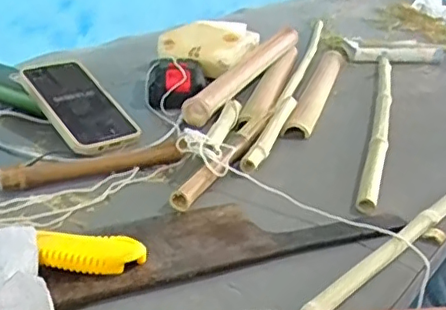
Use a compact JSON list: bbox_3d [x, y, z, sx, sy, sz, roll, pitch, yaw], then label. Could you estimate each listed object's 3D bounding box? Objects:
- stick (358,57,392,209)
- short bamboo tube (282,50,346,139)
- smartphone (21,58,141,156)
[{"bbox_3d":[0.205,-0.058,0.753,0.021,0.016,0.486,10,28,13],"label":"stick"},{"bbox_3d":[0.143,-0.108,0.849,0.035,0.029,0.361,10,28,14],"label":"short bamboo tube"},{"bbox_3d":[-0.170,-0.063,0.686,0.083,0.011,0.178,-15,47,-33],"label":"smartphone"}]

